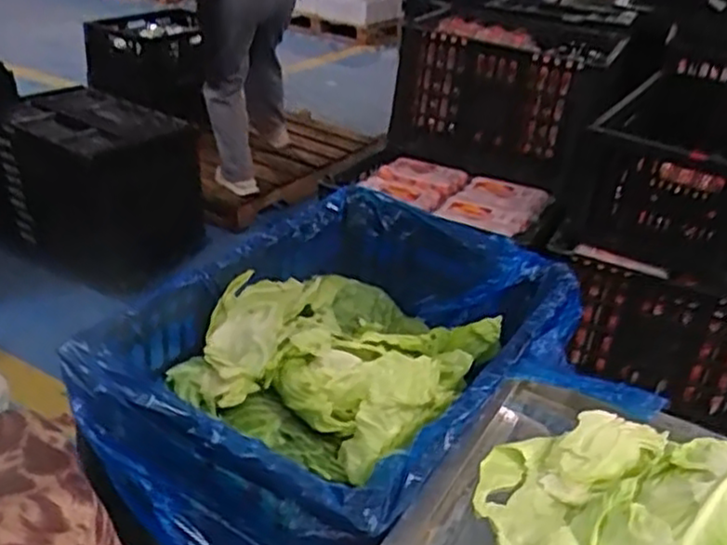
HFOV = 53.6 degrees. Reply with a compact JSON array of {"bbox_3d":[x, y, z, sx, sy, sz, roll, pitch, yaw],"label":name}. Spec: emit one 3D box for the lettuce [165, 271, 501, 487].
[{"bbox_3d":[-0.016,0.078,0.792,0.253,0.111,0.266,19,32,23],"label":"lettuce"}]

